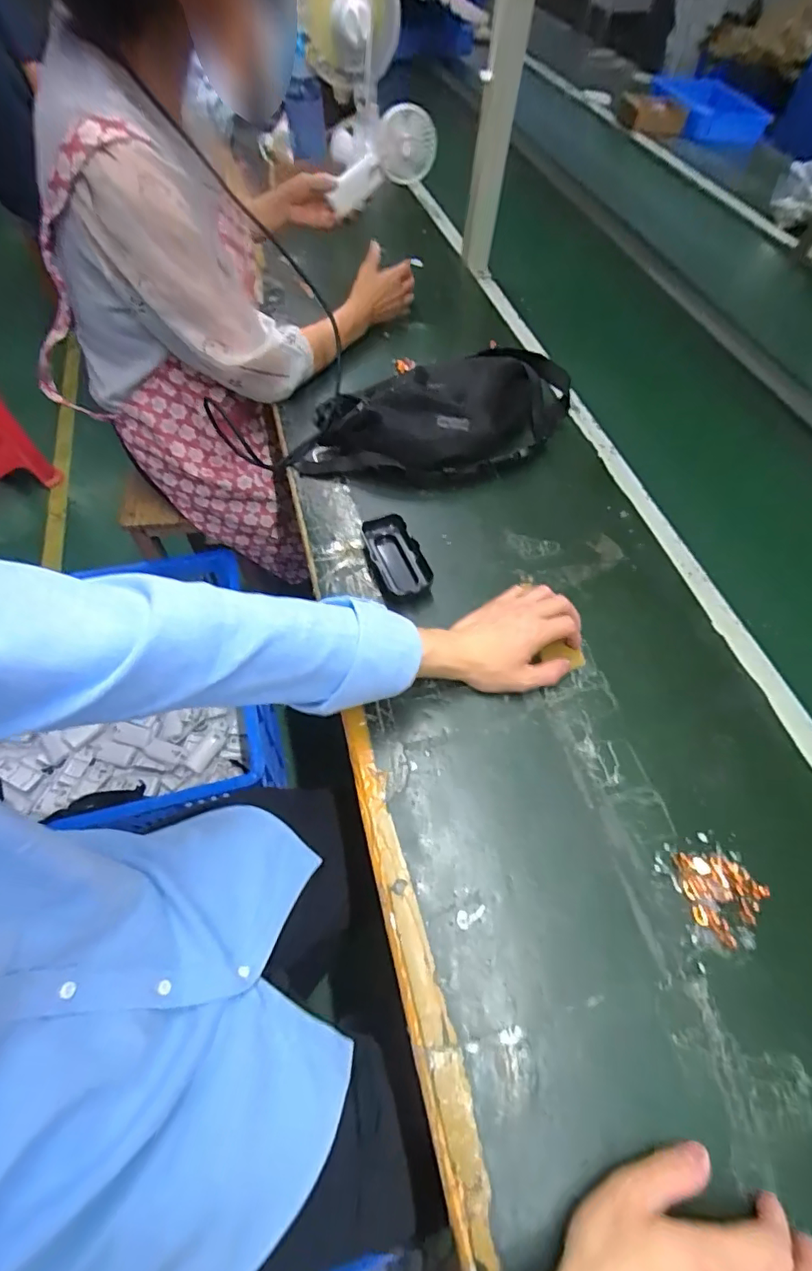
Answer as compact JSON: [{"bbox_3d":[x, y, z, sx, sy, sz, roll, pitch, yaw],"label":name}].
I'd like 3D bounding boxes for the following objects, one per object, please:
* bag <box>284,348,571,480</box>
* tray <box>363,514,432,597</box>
[{"bbox_3d":[0.035,-0.277,0.676,0.358,0.088,0.165,-5,58,-6],"label":"bag"},{"bbox_3d":[-0.010,-0.086,0.582,0.055,0.029,0.102,-20,61,-15],"label":"tray"}]

